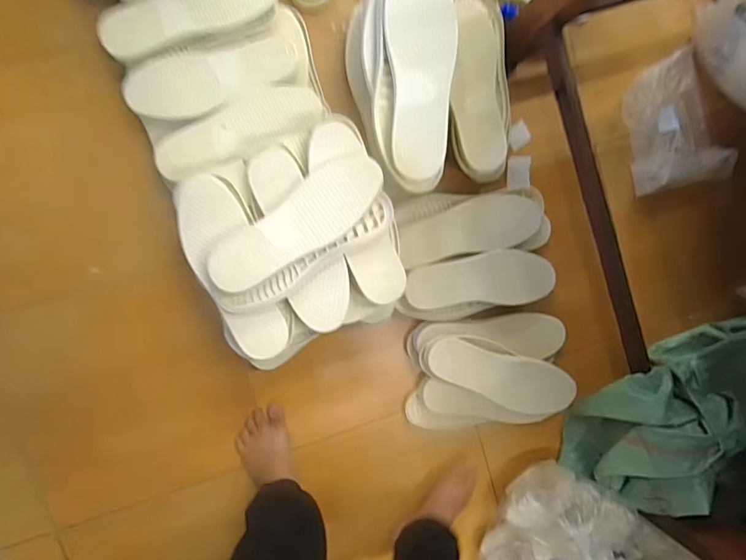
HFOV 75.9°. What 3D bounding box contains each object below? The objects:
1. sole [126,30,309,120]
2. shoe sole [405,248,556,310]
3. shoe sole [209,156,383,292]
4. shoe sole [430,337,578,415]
[{"bbox_3d":[-0.255,-0.349,0.799,0.306,0.050,0.118,-21,96,-7],"label":"sole"},{"bbox_3d":[0.196,-0.002,0.870,0.269,0.019,0.098,-3,93,-9],"label":"shoe sole"},{"bbox_3d":[-0.104,-0.081,0.681,0.270,0.041,0.086,-37,98,-5],"label":"shoe sole"},{"bbox_3d":[0.243,0.177,0.876,0.280,0.030,0.099,23,89,-9],"label":"shoe sole"}]

